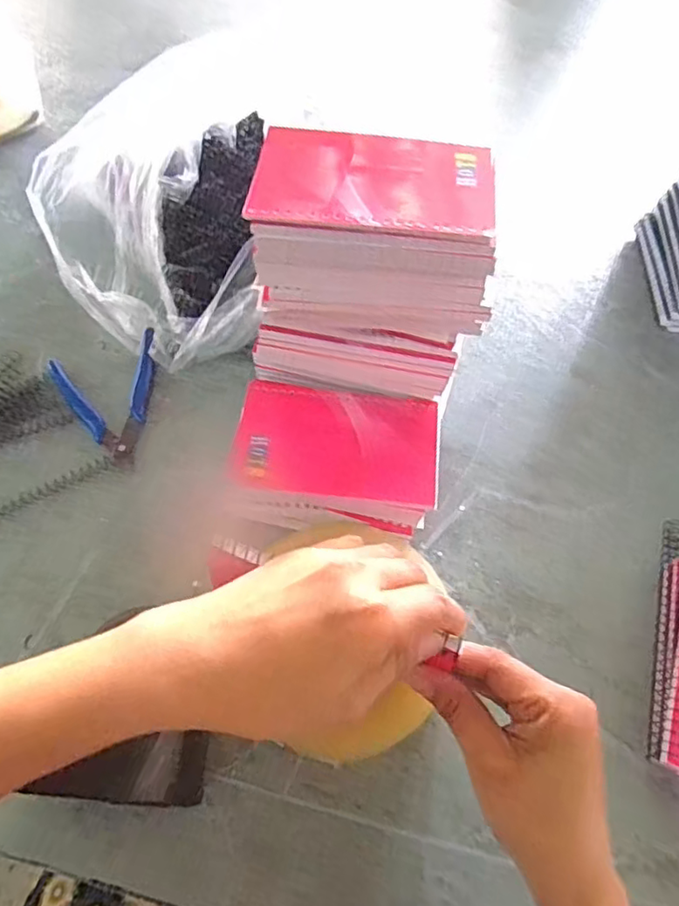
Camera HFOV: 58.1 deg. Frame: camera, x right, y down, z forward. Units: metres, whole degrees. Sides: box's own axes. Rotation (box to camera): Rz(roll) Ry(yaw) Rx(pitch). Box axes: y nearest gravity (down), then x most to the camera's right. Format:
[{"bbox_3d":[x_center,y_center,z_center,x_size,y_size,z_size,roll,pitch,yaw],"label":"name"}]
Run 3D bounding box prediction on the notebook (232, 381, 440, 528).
[{"bbox_3d":[-0.001,-0.004,0.396,0.129,0.013,0.088,6,61,2],"label":"notebook"}]

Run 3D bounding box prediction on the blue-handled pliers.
[{"bbox_3d":[-0.175,-0.041,0.477,0.084,0.008,0.116,-19,63,-12],"label":"blue-handled pliers"}]

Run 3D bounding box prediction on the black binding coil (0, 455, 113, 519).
[{"bbox_3d":[-0.240,0.039,0.439,0.154,0.007,0.014,-26,65,-15],"label":"black binding coil"}]

